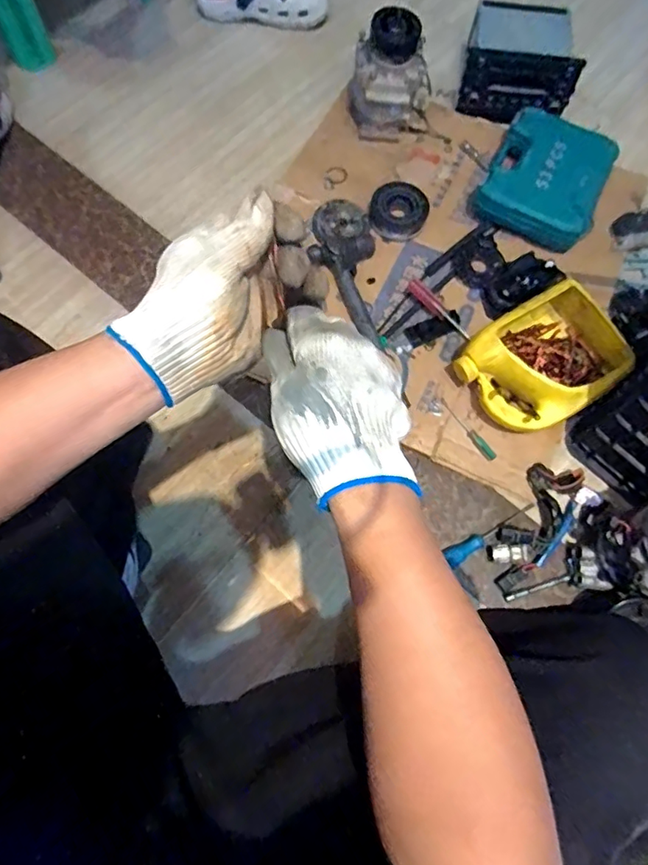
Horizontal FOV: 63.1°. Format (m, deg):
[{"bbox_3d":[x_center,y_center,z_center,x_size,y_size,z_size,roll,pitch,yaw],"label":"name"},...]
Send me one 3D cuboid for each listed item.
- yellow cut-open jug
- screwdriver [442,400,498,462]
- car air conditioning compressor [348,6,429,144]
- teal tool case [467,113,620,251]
[{"bbox_3d":[0.329,-0.101,0.807,0.218,0.098,0.173,-31,75,-11],"label":"yellow cut-open jug"},{"bbox_3d":[0.224,-0.007,0.819,0.018,0.011,0.120,-34,75,-14],"label":"screwdriver"},{"bbox_3d":[0.126,-0.646,0.964,0.151,0.188,0.112,7,71,1],"label":"car air conditioning compressor"},{"bbox_3d":[0.398,-0.452,0.960,0.202,0.084,0.236,26,73,7],"label":"teal tool case"}]

